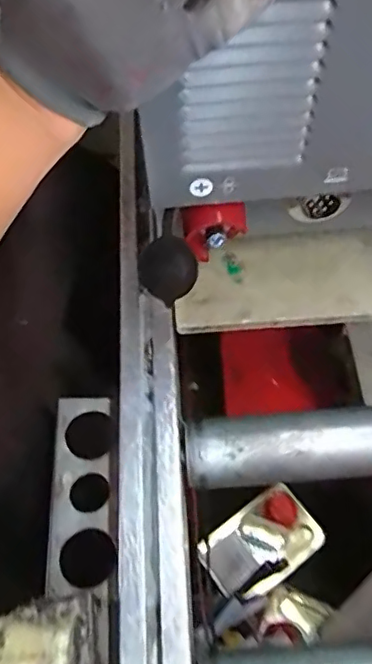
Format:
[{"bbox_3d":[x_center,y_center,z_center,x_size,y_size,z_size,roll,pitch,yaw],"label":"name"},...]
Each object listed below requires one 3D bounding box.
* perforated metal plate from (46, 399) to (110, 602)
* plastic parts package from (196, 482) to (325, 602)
[{"bbox_3d":[-0.078,0.117,0.412,0.041,0.009,0.145,-5,60,0],"label":"perforated metal plate"},{"bbox_3d":[0.106,0.297,0.789,0.163,0.040,0.104,-32,64,-15],"label":"plastic parts package"}]

